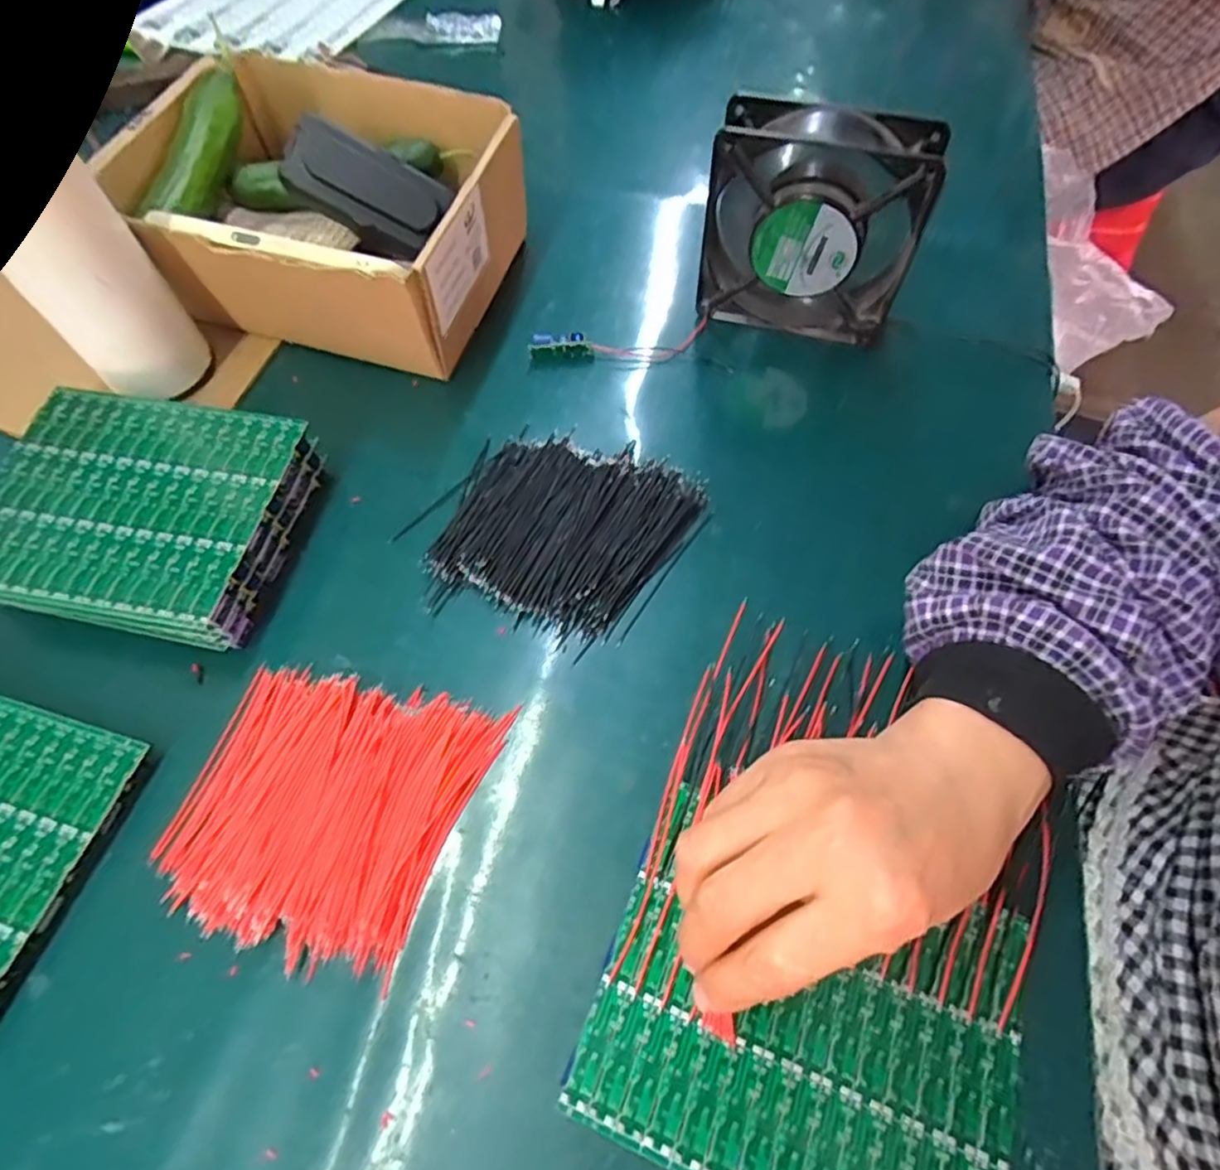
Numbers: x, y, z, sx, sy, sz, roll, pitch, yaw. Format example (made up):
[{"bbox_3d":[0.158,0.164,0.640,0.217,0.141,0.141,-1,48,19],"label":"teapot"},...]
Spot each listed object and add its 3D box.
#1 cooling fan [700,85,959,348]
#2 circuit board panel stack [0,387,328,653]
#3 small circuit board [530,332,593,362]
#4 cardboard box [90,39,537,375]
[{"bbox_3d":[0.120,-0.212,0.404,0.121,0.119,0.045,19,63,10],"label":"cooling fan"},{"bbox_3d":[-0.250,-0.037,0.359,0.150,0.040,0.133,7,62,4],"label":"circuit board panel stack"},{"bbox_3d":[-0.032,-0.157,0.436,0.041,0.016,0.014,-5,62,-3],"label":"small circuit board"},{"bbox_3d":[-0.181,-0.248,0.444,0.213,0.097,0.185,14,62,7],"label":"cardboard box"}]

